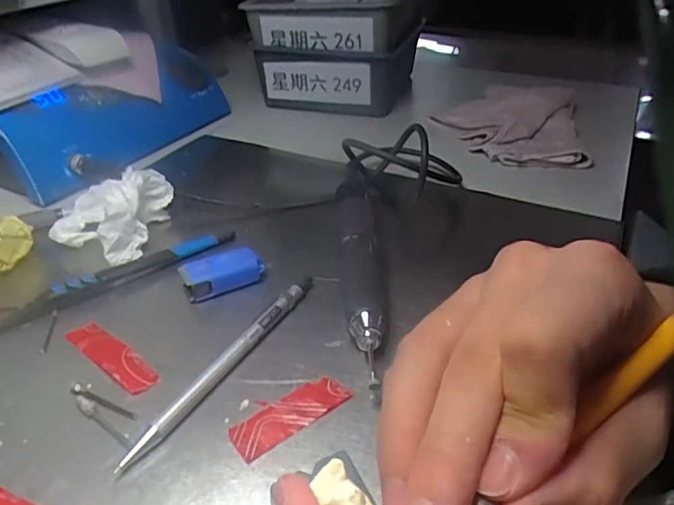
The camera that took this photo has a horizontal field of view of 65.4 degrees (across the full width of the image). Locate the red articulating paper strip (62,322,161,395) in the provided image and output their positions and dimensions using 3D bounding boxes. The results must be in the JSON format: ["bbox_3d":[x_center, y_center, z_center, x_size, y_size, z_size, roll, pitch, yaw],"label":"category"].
[{"bbox_3d":[-0.114,0.050,0.264,0.067,0.004,0.016,25,43,33],"label":"red articulating paper strip"}]

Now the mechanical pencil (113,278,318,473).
[{"bbox_3d":[-0.050,0.050,0.258,0.008,0.009,0.137,17,39,25],"label":"mechanical pencil"}]

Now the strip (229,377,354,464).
[{"bbox_3d":[-0.021,0.070,0.233,0.054,0.004,0.022,-26,41,-30],"label":"strip"}]

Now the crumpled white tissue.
[{"bbox_3d":[-0.148,-0.029,0.350,0.056,0.037,0.066,11,37,18],"label":"crumpled white tissue"}]

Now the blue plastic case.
[{"bbox_3d":[-0.067,0.013,0.308,0.046,0.019,0.020,-18,38,-22],"label":"blue plastic case"}]

